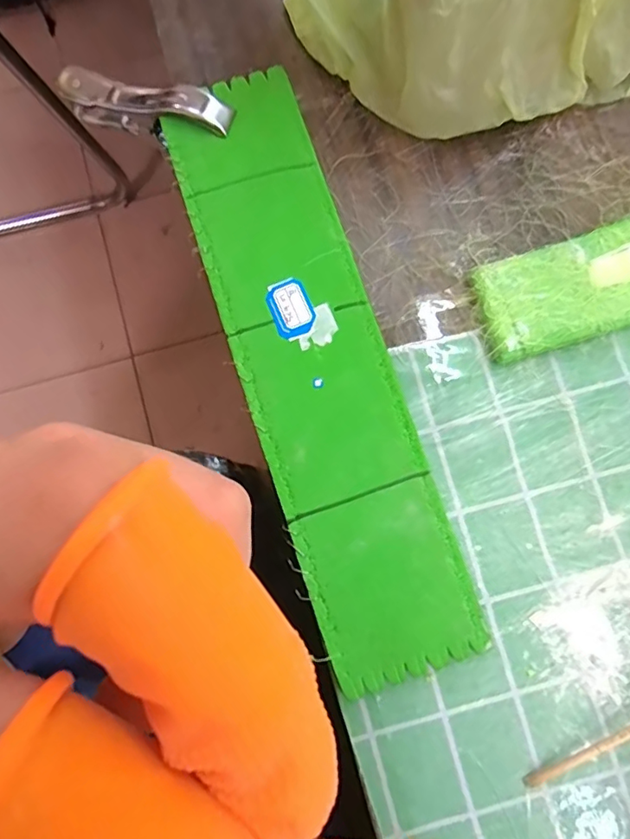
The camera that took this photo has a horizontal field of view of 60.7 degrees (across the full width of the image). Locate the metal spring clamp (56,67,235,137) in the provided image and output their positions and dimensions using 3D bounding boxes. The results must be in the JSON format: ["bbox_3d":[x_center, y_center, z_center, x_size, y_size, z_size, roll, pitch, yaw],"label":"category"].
[{"bbox_3d":[-0.108,-0.193,0.337,0.123,0.039,0.030,18,79,19],"label":"metal spring clamp"}]

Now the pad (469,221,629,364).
[{"bbox_3d":[0.181,-0.082,0.309,0.181,0.015,0.058,-17,80,-4],"label":"pad"}]

